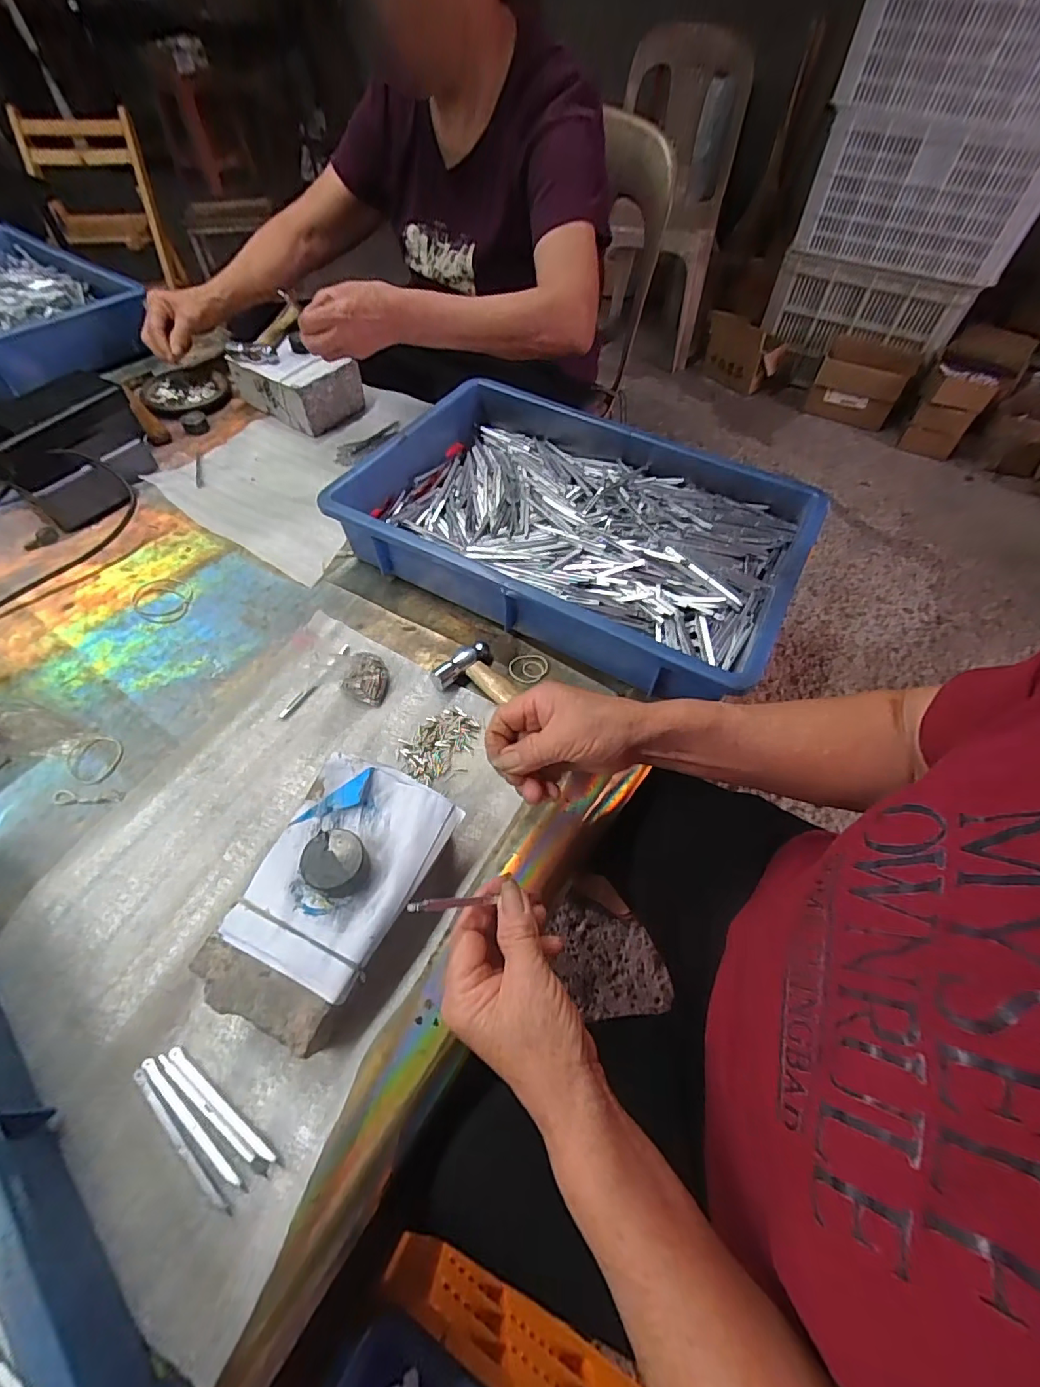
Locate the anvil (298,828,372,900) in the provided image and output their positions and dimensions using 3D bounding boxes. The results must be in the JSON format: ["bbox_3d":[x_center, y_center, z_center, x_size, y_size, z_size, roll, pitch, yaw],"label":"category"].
[{"bbox_3d":[-0.117,0.108,0.329,0.037,0.021,0.036,1,56,-1],"label":"anvil"}]

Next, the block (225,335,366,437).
[{"bbox_3d":[-0.303,-0.428,0.709,0.146,0.073,0.100,31,61,18],"label":"block"}]

